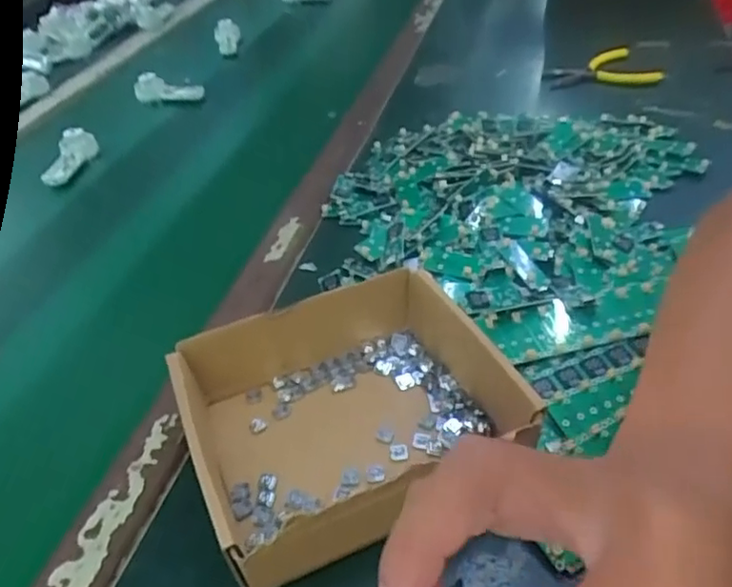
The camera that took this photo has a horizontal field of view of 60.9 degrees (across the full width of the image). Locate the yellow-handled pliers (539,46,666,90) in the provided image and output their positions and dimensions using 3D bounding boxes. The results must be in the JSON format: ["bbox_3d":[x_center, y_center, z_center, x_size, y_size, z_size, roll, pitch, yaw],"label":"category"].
[{"bbox_3d":[0.276,-0.271,0.744,0.124,0.012,0.093,-1,41,7],"label":"yellow-handled pliers"}]

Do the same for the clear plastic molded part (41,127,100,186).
[{"bbox_3d":[-0.325,-0.145,0.679,0.027,0.029,0.079,7,55,16],"label":"clear plastic molded part"}]

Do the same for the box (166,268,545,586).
[{"bbox_3d":[-0.012,0.063,0.347,0.162,0.050,0.143,-22,43,-16],"label":"box"}]

